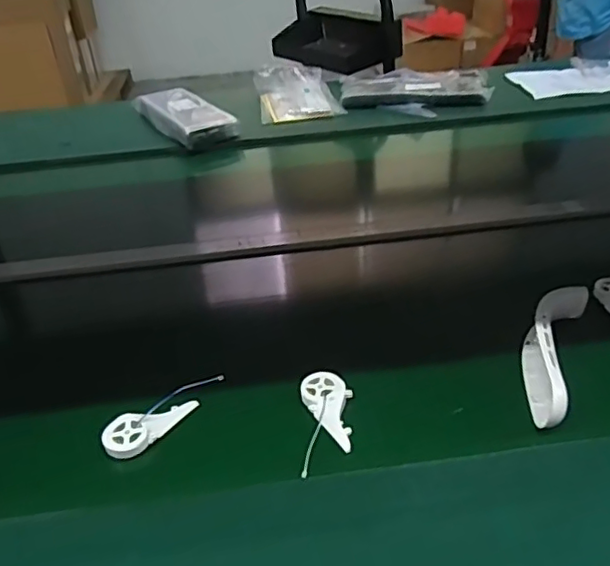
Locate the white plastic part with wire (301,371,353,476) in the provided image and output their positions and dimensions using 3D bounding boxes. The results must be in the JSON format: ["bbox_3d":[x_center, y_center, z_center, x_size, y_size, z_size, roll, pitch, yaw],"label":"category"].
[{"bbox_3d":[0.021,0.130,0.569,0.048,0.021,0.119,-1,33,2],"label":"white plastic part with wire"}]

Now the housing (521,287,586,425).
[{"bbox_3d":[0.253,0.069,0.613,0.051,0.062,0.193,13,36,23],"label":"housing"}]

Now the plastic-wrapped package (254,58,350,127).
[{"bbox_3d":[-0.026,-0.450,1.389,0.179,0.038,0.278,-12,44,-5],"label":"plastic-wrapped package"}]

